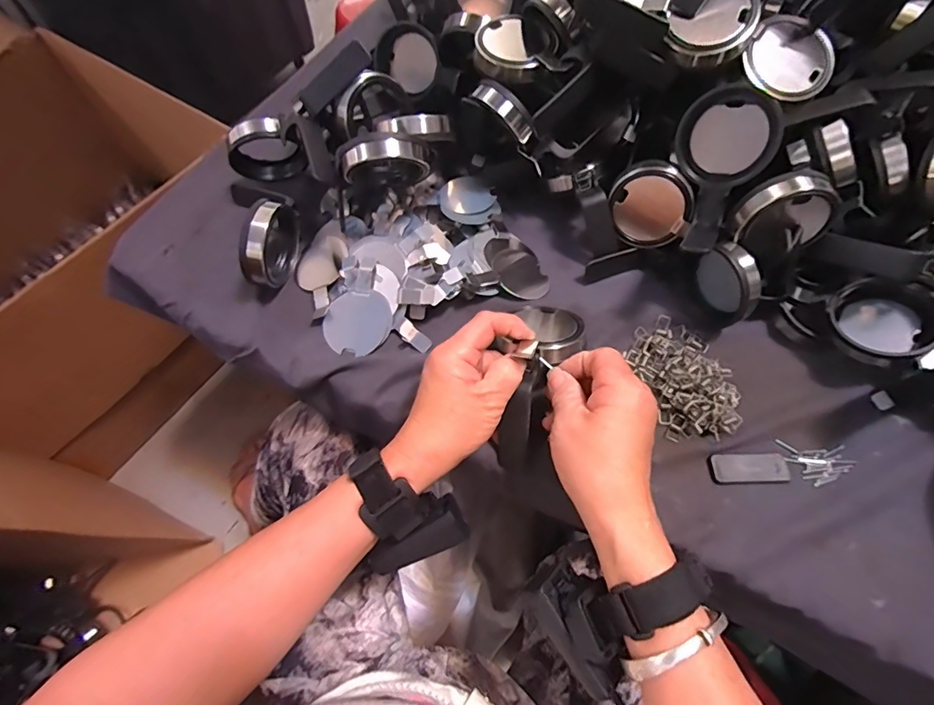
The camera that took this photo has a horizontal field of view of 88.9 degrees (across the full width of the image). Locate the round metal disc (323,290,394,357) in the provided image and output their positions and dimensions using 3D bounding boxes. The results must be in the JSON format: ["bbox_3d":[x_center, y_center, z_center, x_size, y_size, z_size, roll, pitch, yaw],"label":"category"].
[{"bbox_3d":[-0.093,-0.026,0.409,0.057,0.004,0.054,-1,80,5],"label":"round metal disc"}]

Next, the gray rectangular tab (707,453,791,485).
[{"bbox_3d":[0.213,0.087,0.360,0.058,0.004,0.022,-1,64,-2],"label":"gray rectangular tab"}]

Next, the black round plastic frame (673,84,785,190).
[{"bbox_3d":[0.202,-0.167,0.371,0.070,0.070,0.013,39,28,16],"label":"black round plastic frame"}]

